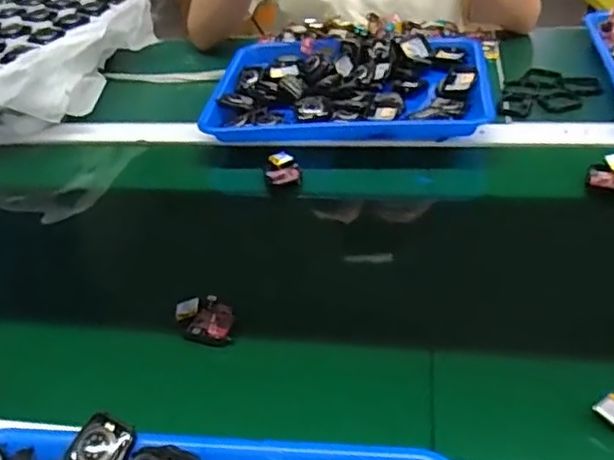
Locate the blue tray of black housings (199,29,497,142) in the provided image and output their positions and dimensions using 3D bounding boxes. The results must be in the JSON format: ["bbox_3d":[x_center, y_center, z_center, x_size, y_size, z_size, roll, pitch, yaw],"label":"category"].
[{"bbox_3d":[0.056,-0.183,0.810,0.326,0.054,0.236,1,40,9],"label":"blue tray of black housings"}]

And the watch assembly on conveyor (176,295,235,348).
[{"bbox_3d":[-0.084,0.075,0.534,0.057,0.018,0.036,12,43,22],"label":"watch assembly on conveyor"}]

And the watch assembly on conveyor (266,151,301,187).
[{"bbox_3d":[-0.026,-0.068,0.702,0.037,0.017,0.041,-6,39,1],"label":"watch assembly on conveyor"}]

